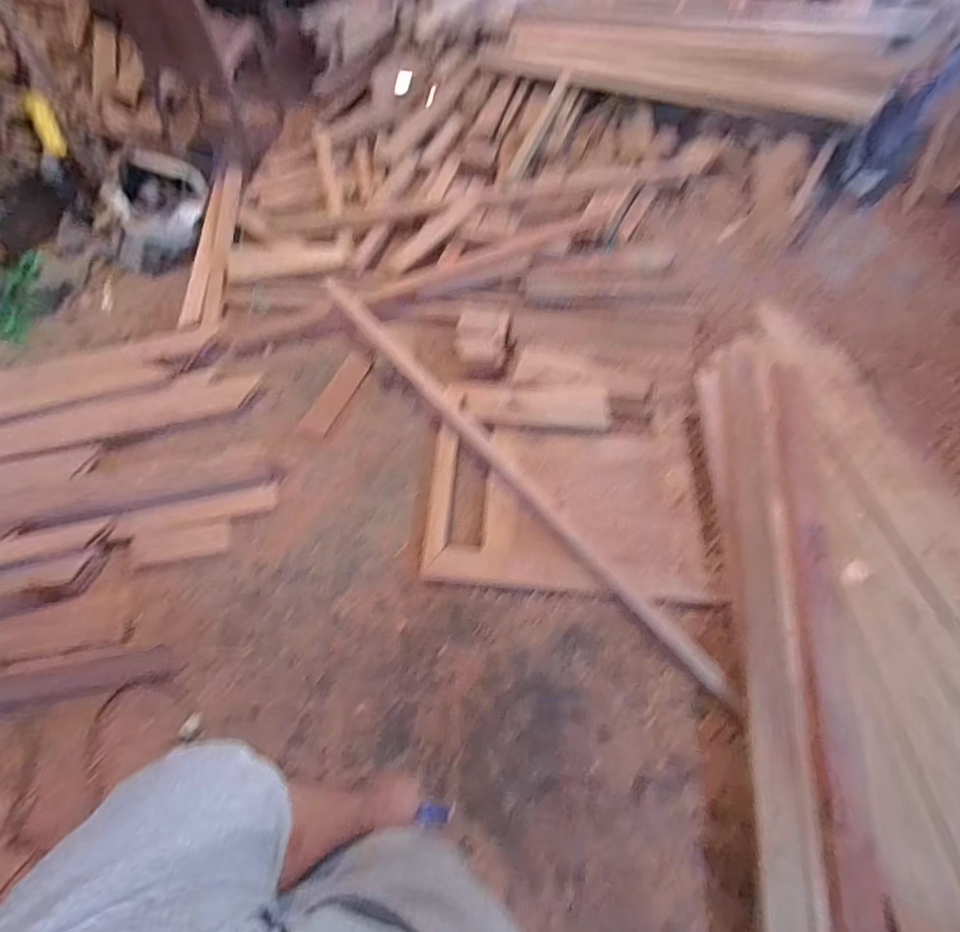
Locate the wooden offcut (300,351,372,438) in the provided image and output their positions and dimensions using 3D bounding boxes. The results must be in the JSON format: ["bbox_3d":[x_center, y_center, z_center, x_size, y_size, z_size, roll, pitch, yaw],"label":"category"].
[{"bbox_3d":[-0.531,-0.272,1.878,0.104,0.017,0.381,21,63,8],"label":"wooden offcut"}]

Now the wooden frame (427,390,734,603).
[{"bbox_3d":[0.295,0.064,1.680,0.902,0.044,0.707,4,62,-1],"label":"wooden frame"}]

